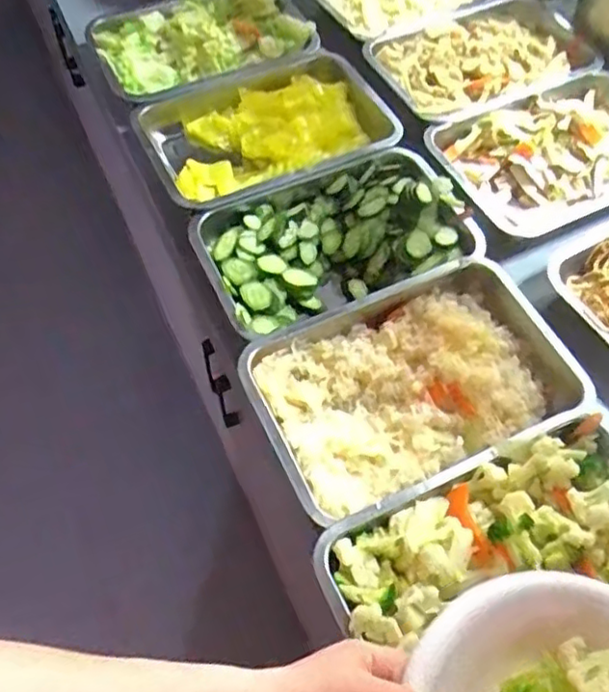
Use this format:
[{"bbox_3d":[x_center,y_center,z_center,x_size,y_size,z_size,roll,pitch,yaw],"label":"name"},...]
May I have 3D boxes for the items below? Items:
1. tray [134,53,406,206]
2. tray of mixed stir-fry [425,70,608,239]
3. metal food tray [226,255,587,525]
[{"bbox_3d":[-0.050,-0.273,0.846,0.302,0.061,0.214,-22,62,-15],"label":"tray"},{"bbox_3d":[0.324,-0.242,0.810,0.303,0.048,0.193,-21,62,-14],"label":"tray of mixed stir-fry"},{"bbox_3d":[0.108,0.038,0.648,0.309,0.047,0.201,-20,62,-13],"label":"metal food tray"}]

